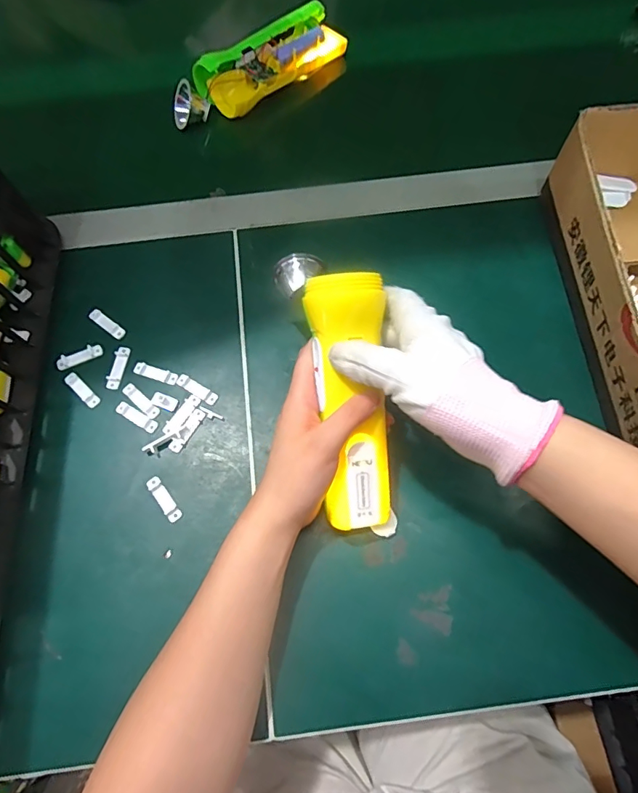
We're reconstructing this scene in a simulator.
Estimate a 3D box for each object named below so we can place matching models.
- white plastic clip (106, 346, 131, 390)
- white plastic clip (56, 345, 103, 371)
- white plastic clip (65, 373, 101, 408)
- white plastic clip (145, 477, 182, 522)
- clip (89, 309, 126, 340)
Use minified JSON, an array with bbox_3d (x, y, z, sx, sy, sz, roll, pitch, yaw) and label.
[{"bbox_3d":[-0.165,-0.024,0.374,0.011,0.004,0.037,9,69,4],"label":"white plastic clip"},{"bbox_3d":[-0.198,-0.033,0.378,0.036,0.007,0.010,-24,70,-8],"label":"white plastic clip"},{"bbox_3d":[-0.191,-0.006,0.368,0.036,0.005,0.010,41,74,15],"label":"white plastic clip"},{"bbox_3d":[-0.115,0.076,0.337,0.011,0.004,0.037,-36,72,-12],"label":"white plastic clip"},{"bbox_3d":[-0.180,-0.062,0.388,0.035,0.005,0.011,36,73,14],"label":"clip"}]

